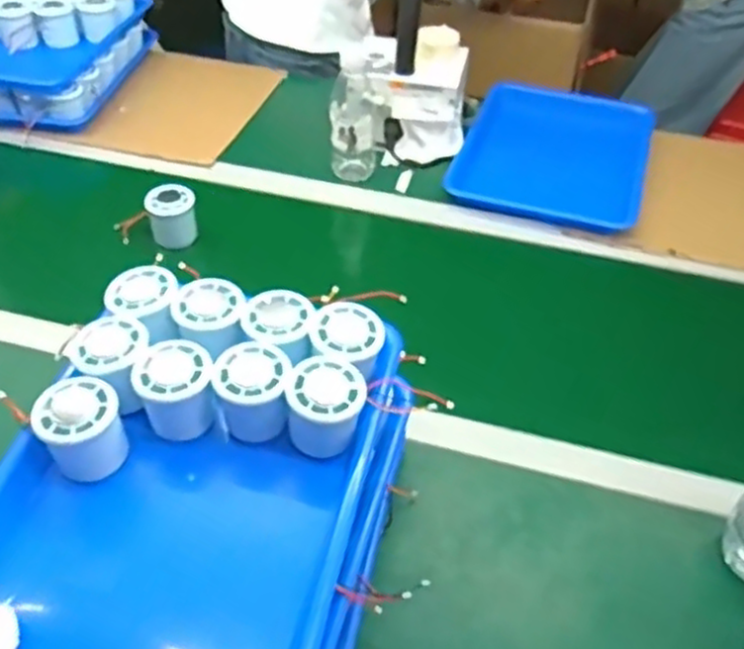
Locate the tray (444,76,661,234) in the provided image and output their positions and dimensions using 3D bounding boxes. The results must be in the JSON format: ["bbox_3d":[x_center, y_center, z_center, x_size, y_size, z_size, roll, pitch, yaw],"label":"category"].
[{"bbox_3d":[0.265,-0.256,1.080,0.256,0.029,0.319,15,46,15],"label":"tray"}]

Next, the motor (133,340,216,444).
[{"bbox_3d":[-0.148,0.053,0.575,0.058,0.061,0.053,-13,46,-13],"label":"motor"}]

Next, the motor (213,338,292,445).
[{"bbox_3d":[-0.089,0.054,0.573,0.057,0.062,0.055,-5,45,-5],"label":"motor"}]

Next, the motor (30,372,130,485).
[{"bbox_3d":[-0.211,0.077,0.548,0.058,0.058,0.055,-19,47,-18],"label":"motor"}]

